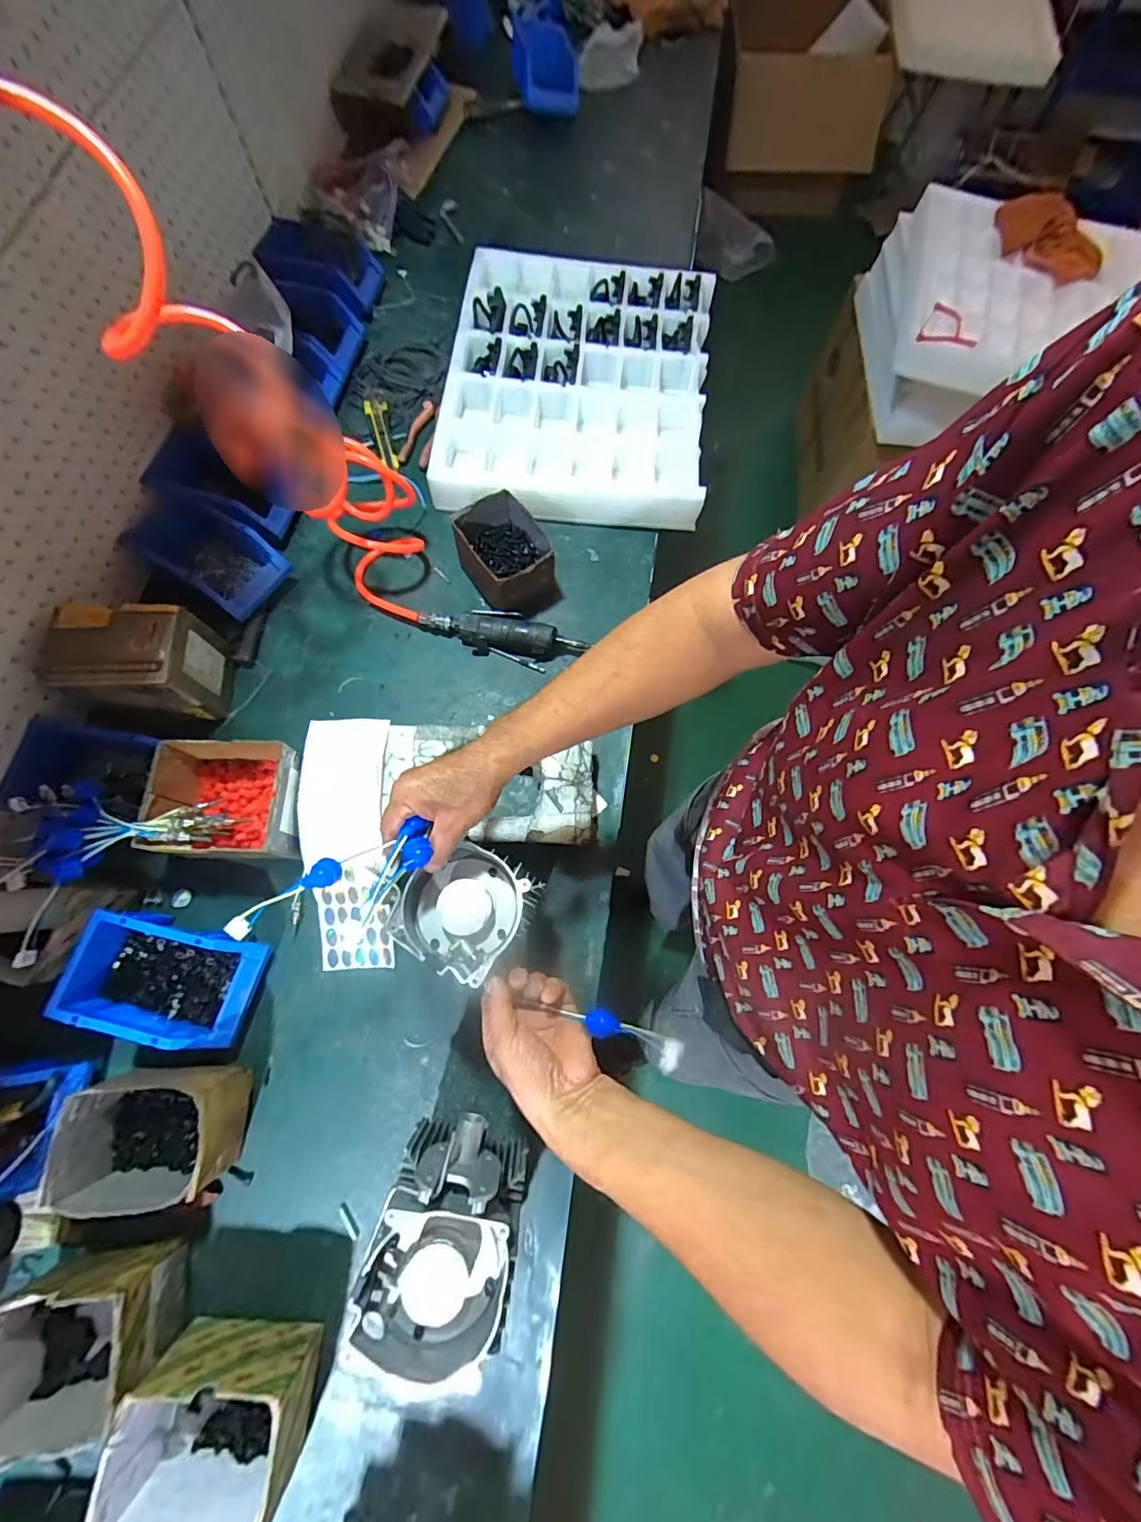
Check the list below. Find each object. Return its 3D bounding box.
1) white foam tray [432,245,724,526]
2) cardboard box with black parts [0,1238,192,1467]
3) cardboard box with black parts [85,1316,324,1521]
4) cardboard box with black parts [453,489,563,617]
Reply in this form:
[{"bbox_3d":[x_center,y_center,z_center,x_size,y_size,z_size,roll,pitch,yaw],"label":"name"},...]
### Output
[{"bbox_3d":[0.013,-0.638,0.860,0.426,0.085,0.494,6,84,-1],"label":"white foam tray"},{"bbox_3d":[-0.478,0.557,0.494,0.166,0.100,0.118,-14,74,-6],"label":"cardboard box with black parts"},{"bbox_3d":[-0.329,0.627,0.481,0.149,0.099,0.124,10,73,1],"label":"cardboard box with black parts"},{"bbox_3d":[-0.091,-0.301,0.769,0.114,0.098,0.148,-32,77,-11],"label":"cardboard box with black parts"}]

